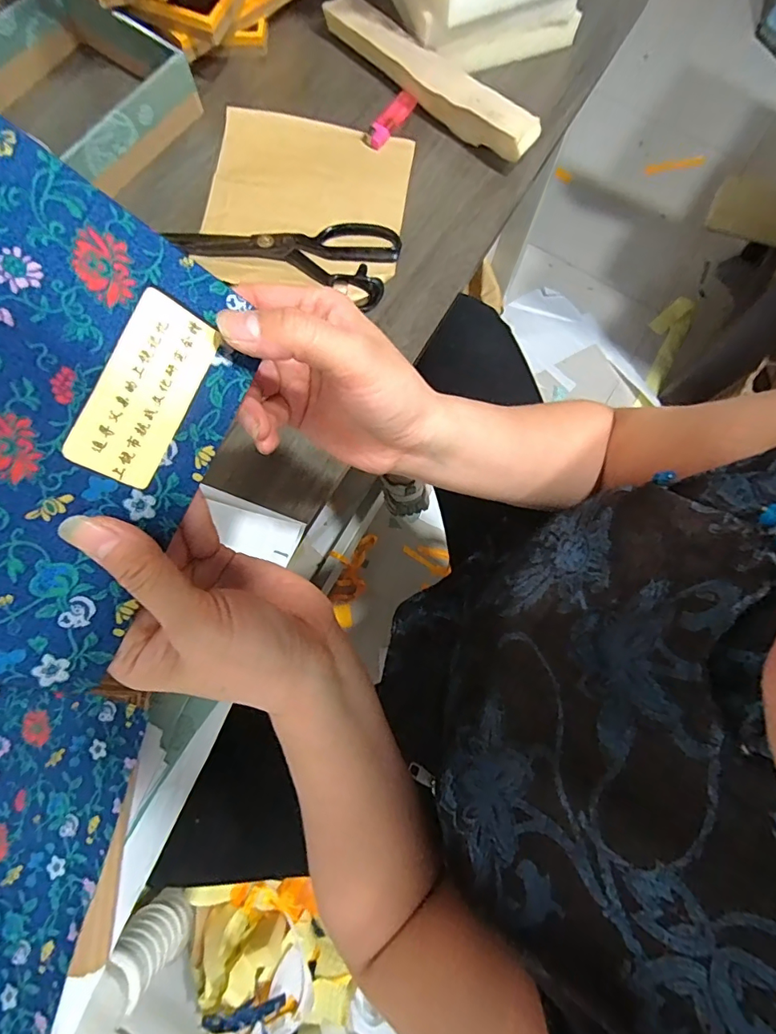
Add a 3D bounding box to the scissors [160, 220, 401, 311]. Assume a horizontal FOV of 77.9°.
[{"bbox_3d":[-0.102,-0.278,0.485,0.216,0.011,0.086,17,77,2],"label":"scissors"}]

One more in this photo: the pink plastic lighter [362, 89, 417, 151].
[{"bbox_3d":[0.002,-0.439,0.529,0.027,0.009,0.078,36,79,7],"label":"pink plastic lighter"}]

